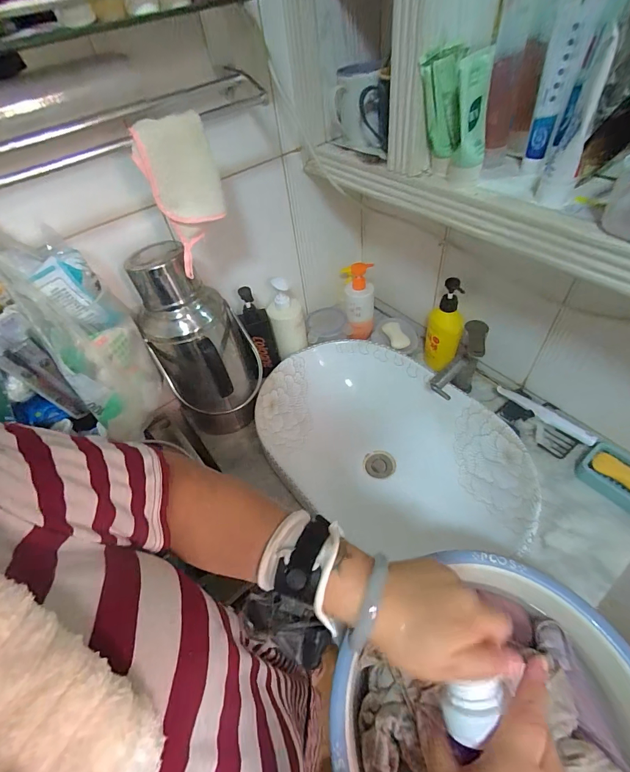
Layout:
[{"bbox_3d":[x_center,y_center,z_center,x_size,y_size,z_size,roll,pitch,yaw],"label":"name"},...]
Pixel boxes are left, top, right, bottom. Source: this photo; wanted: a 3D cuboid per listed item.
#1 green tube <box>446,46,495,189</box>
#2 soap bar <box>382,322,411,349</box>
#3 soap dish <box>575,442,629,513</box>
[{"bbox_3d":[0.198,-0.333,0.465,0.044,0.130,0.052,13,53,17],"label":"green tube"},{"bbox_3d":[0.201,-0.128,0.922,0.051,0.016,0.091,-13,50,-4],"label":"soap bar"},{"bbox_3d":[0.544,0.165,0.652,0.085,0.030,0.127,-34,55,-20],"label":"soap dish"}]

